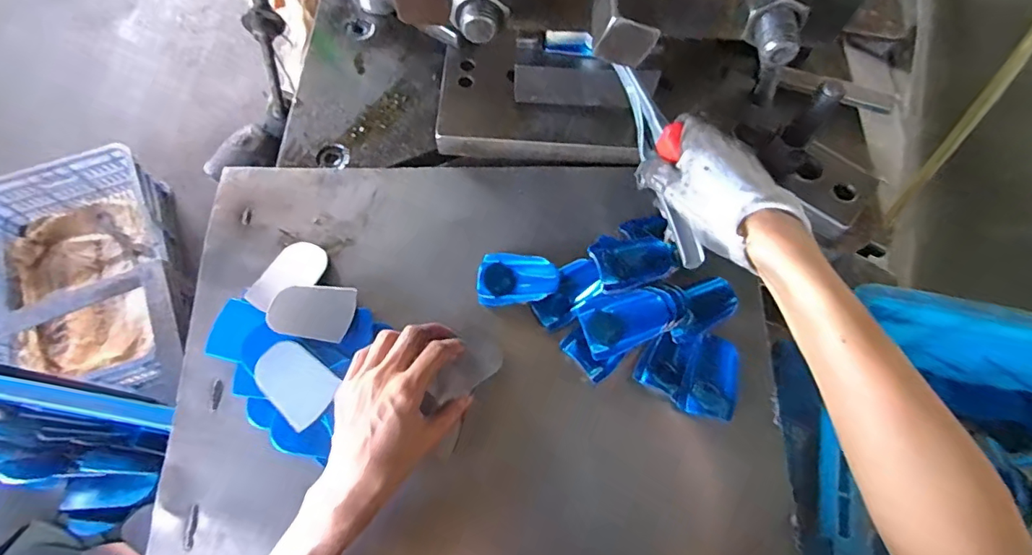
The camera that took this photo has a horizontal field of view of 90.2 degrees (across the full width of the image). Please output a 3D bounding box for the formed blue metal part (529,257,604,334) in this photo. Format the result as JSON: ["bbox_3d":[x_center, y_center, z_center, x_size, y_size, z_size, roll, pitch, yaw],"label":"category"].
[{"bbox_3d":[0.042,0.013,0.411,0.033,0.015,0.063,41,90,14],"label":"formed blue metal part"}]

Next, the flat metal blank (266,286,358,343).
[{"bbox_3d":[-0.160,0.026,0.405,0.065,0.004,0.044,8,67,4],"label":"flat metal blank"}]

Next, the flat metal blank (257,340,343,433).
[{"bbox_3d":[-0.166,0.078,0.386,0.064,0.004,0.045,36,72,13],"label":"flat metal blank"}]

